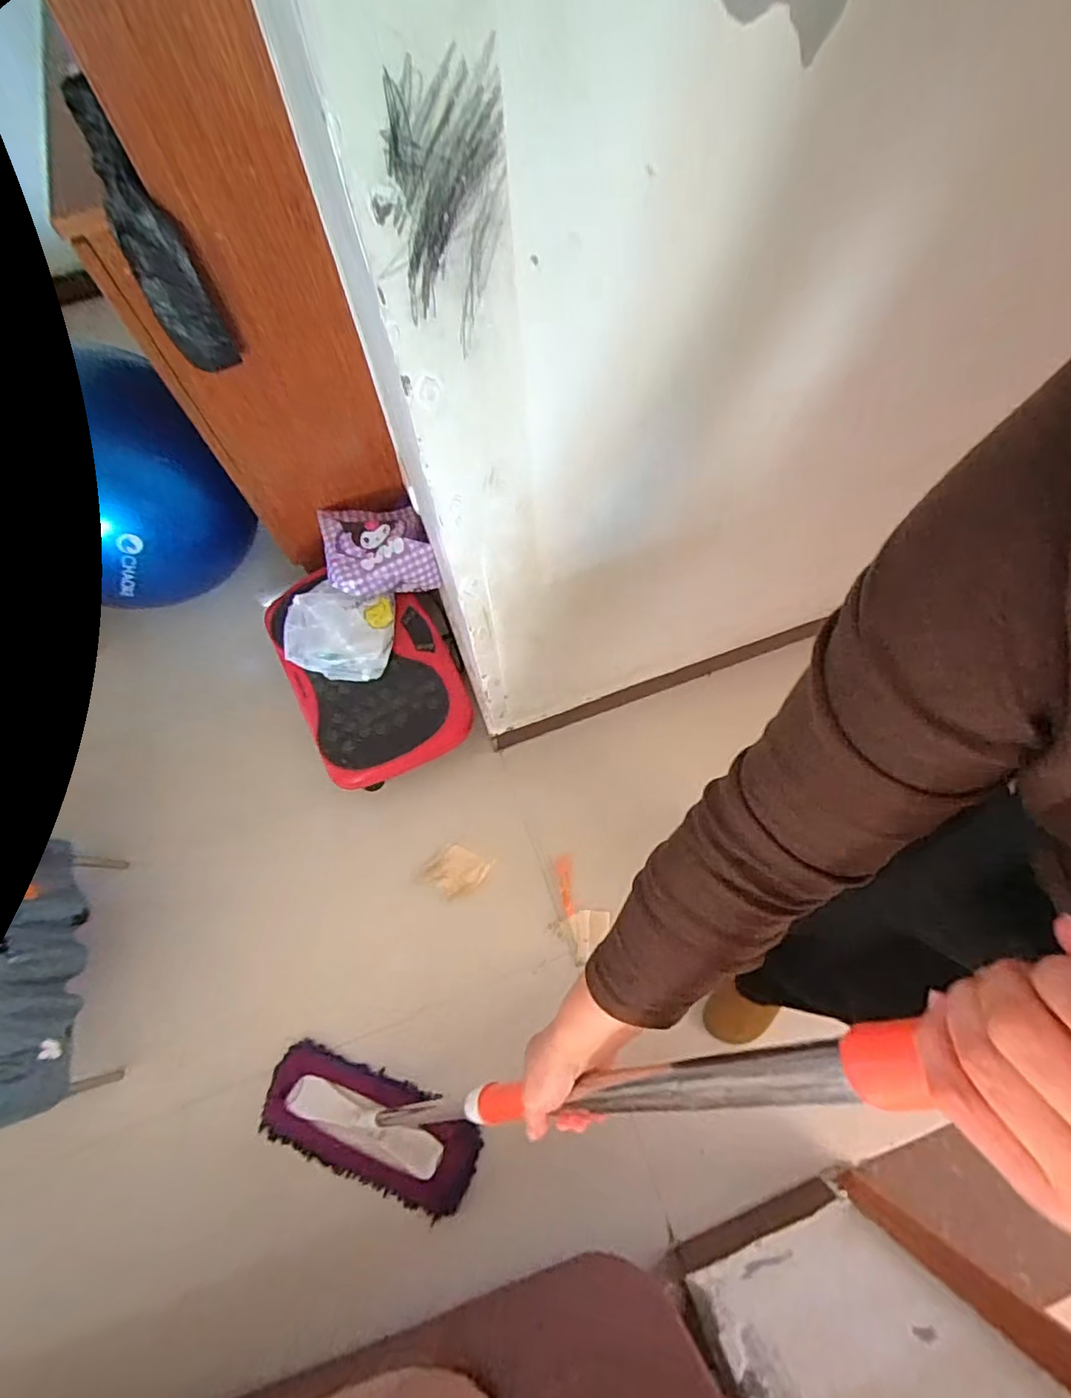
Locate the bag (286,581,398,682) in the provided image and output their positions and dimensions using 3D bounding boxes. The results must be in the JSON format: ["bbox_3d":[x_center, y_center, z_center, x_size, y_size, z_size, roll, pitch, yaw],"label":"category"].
[{"bbox_3d":[-0.437,-0.160,1.264,0.252,0.065,0.225,5,68,4],"label":"bag"}]

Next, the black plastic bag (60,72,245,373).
[{"bbox_3d":[-0.533,-0.614,0.823,0.098,0.293,0.048,-27,69,-9],"label":"black plastic bag"}]

